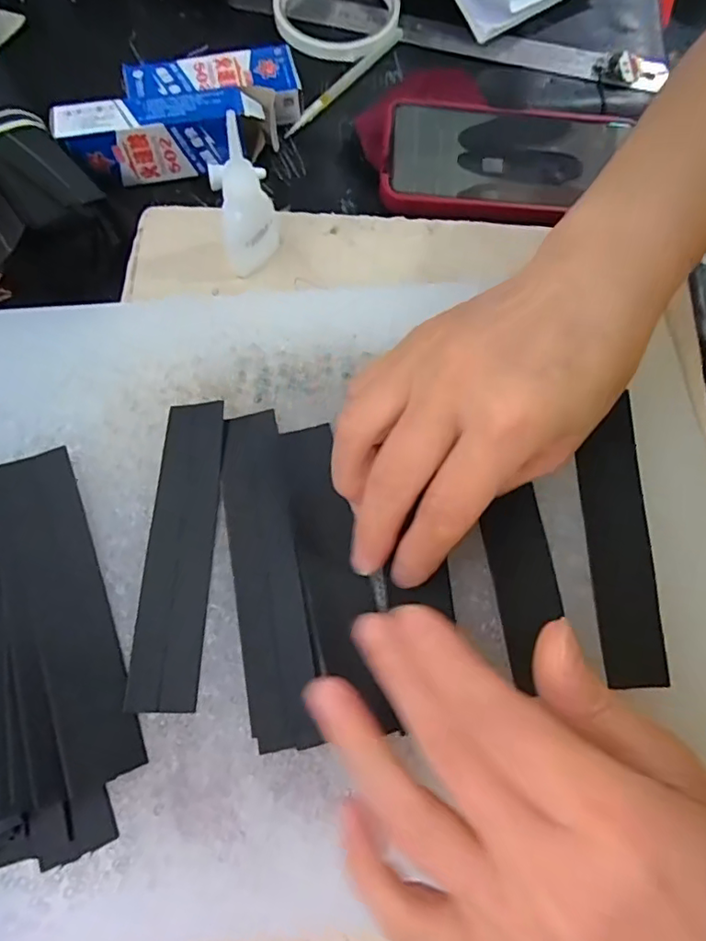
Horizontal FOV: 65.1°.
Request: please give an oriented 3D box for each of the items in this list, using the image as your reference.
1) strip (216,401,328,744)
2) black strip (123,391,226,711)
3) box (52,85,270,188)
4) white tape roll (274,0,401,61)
[{"bbox_3d":[-0.035,0.039,0.222,0.027,0.004,0.131,-10,72,-6],"label":"strip"},{"bbox_3d":[-0.070,0.031,0.225,0.026,0.006,0.122,2,73,0],"label":"black strip"},{"bbox_3d":[-0.110,-0.196,0.325,0.109,0.038,0.025,-12,72,-7],"label":"box"},{"bbox_3d":[-0.011,-0.324,0.385,0.085,0.010,0.088,10,71,0],"label":"white tape roll"}]

